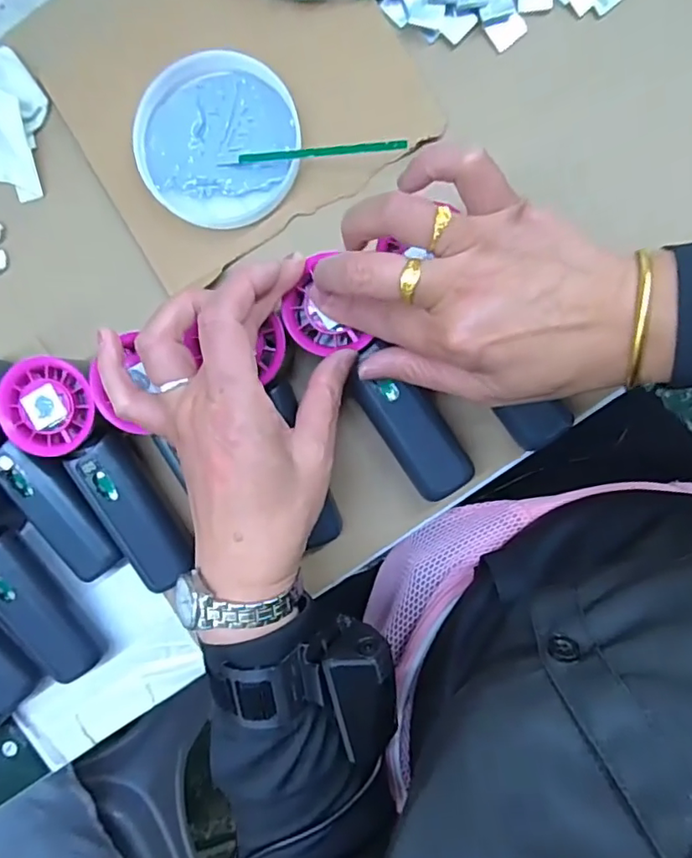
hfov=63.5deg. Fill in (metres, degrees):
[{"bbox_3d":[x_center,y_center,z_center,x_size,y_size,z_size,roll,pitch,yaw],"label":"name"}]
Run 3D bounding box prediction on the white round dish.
[{"bbox_3d":[-0.078,-0.181,0.348,0.095,0.019,0.101,0,93,3],"label":"white round dish"}]

